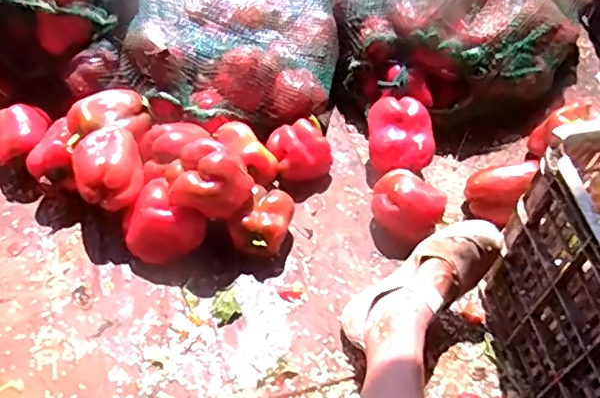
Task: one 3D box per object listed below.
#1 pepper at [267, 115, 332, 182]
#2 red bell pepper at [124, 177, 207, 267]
[{"bbox_3d":[-0.001,-0.074,0.931,0.094,0.083,0.082,-12,55,-12],"label":"pepper"},{"bbox_3d":[-0.198,0.044,0.816,0.102,0.093,0.091,37,60,21],"label":"red bell pepper"}]

